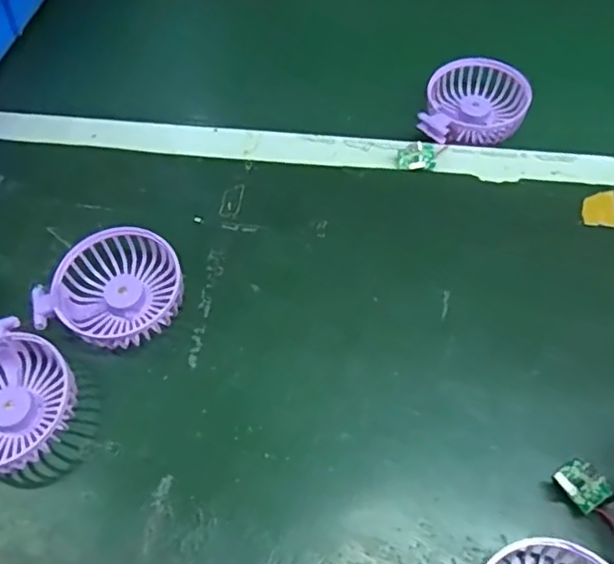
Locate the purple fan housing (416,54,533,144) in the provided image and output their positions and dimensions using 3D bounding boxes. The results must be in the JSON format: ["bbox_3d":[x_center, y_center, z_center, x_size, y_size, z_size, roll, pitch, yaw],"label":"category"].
[{"bbox_3d":[0.153,-0.162,0.560,0.087,0.023,0.094,13,58,11],"label":"purple fan housing"}]

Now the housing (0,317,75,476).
[{"bbox_3d":[-0.203,0.080,0.417,0.087,0.037,0.087,30,63,20],"label":"housing"}]

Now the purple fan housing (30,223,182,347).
[{"bbox_3d":[-0.142,0.000,0.457,0.095,0.031,0.092,1,59,5],"label":"purple fan housing"}]

